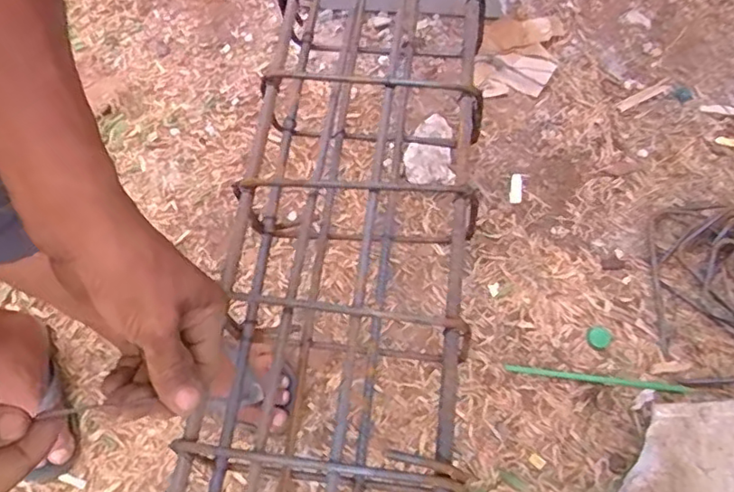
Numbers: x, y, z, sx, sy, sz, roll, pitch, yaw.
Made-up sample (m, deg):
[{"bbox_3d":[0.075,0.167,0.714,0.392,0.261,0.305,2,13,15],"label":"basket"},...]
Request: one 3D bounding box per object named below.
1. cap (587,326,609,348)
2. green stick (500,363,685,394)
[{"bbox_3d":[0.316,0.124,0.814,0.028,0.007,0.030,-2,62,4],"label":"cap"},{"bbox_3d":[0.303,0.176,0.797,0.229,0.019,0.011,8,61,6],"label":"green stick"}]

